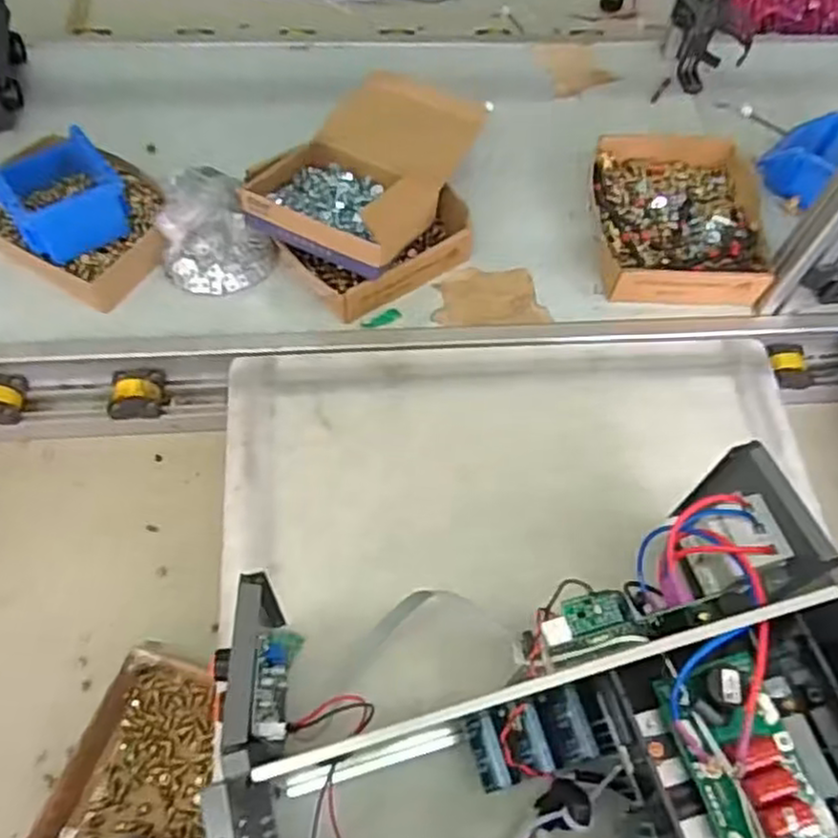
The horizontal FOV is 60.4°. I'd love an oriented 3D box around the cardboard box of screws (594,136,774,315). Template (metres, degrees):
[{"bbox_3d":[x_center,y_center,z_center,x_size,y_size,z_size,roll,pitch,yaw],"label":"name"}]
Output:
[{"bbox_3d":[0.308,-0.241,0.869,0.194,0.045,0.243,2,63,-2],"label":"cardboard box of screws"}]

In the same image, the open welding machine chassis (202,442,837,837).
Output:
[{"bbox_3d":[0.090,0.243,0.522,0.443,0.227,0.329,-11,64,-9],"label":"open welding machine chassis"}]

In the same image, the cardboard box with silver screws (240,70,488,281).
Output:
[{"bbox_3d":[-0.063,-0.292,0.811,0.195,0.064,0.265,26,64,10],"label":"cardboard box with silver screws"}]

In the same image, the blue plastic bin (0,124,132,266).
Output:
[{"bbox_3d":[-0.379,-0.236,0.766,0.118,0.072,0.113,-34,70,-19],"label":"blue plastic bin"}]

